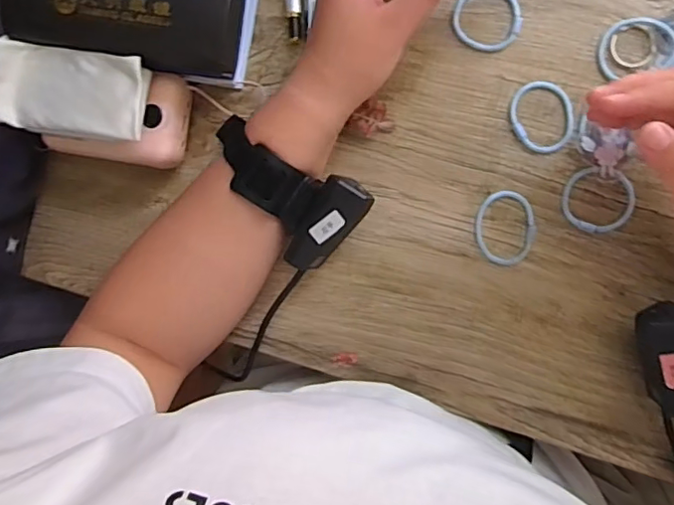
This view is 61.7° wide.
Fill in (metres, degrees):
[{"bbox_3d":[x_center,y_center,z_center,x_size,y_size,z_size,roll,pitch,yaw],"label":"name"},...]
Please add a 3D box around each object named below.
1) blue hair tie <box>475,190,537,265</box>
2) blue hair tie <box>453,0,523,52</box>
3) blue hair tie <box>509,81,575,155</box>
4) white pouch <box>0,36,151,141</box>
[{"bbox_3d":[0.123,-0.018,0.412,0.042,0.004,0.053,7,94,8],"label":"blue hair tie"},{"bbox_3d":[0.109,-0.169,0.408,0.048,0.004,0.045,0,93,8],"label":"blue hair tie"},{"bbox_3d":[0.147,-0.098,0.405,0.044,0.004,0.051,11,94,8],"label":"blue hair tie"},{"bbox_3d":[-0.188,-0.112,0.393,0.107,0.021,0.059,10,94,8],"label":"white pouch"}]

